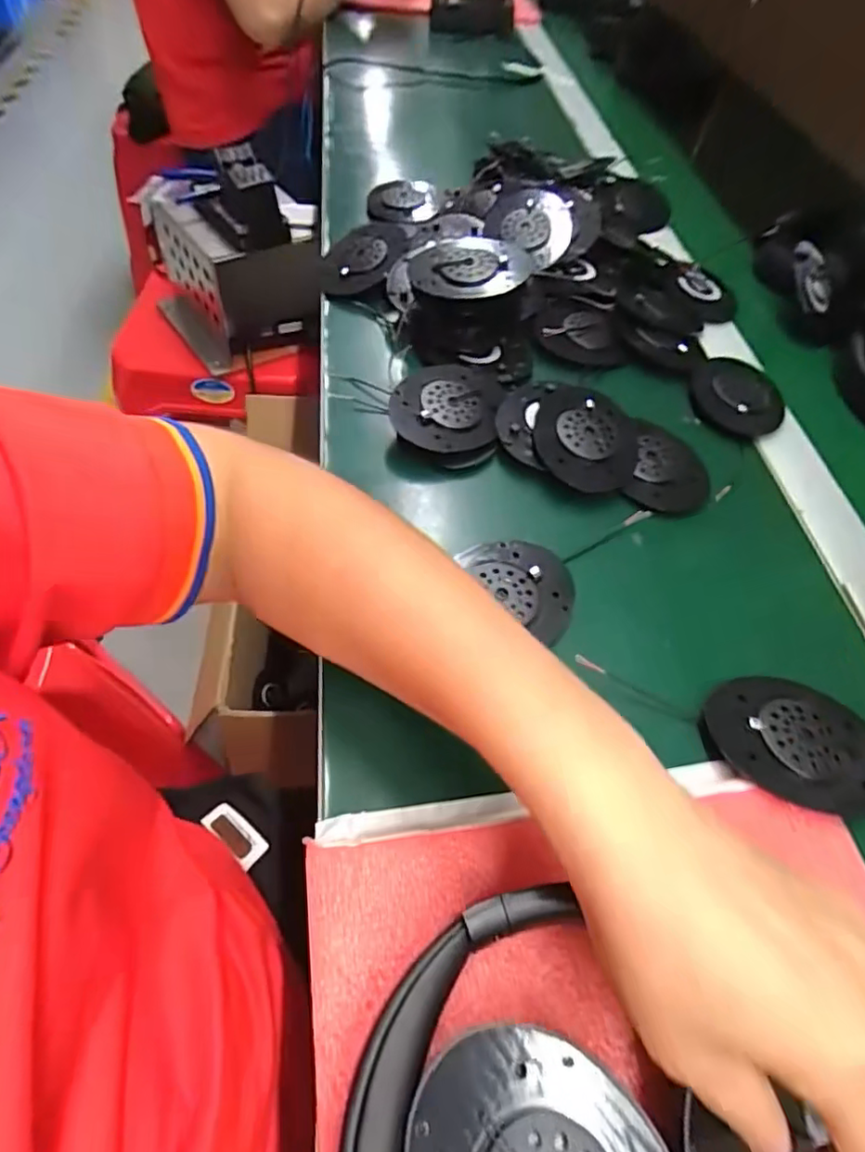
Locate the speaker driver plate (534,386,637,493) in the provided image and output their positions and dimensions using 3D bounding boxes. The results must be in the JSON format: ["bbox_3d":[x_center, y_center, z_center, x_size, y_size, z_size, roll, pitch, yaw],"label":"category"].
[{"bbox_3d":[0.100,-0.091,0.389,0.065,0.019,0.080,10,55,1],"label":"speaker driver plate"}]

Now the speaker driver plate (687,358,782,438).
[{"bbox_3d":[0.223,-0.134,0.438,0.065,0.010,0.082,20,56,9],"label":"speaker driver plate"}]

